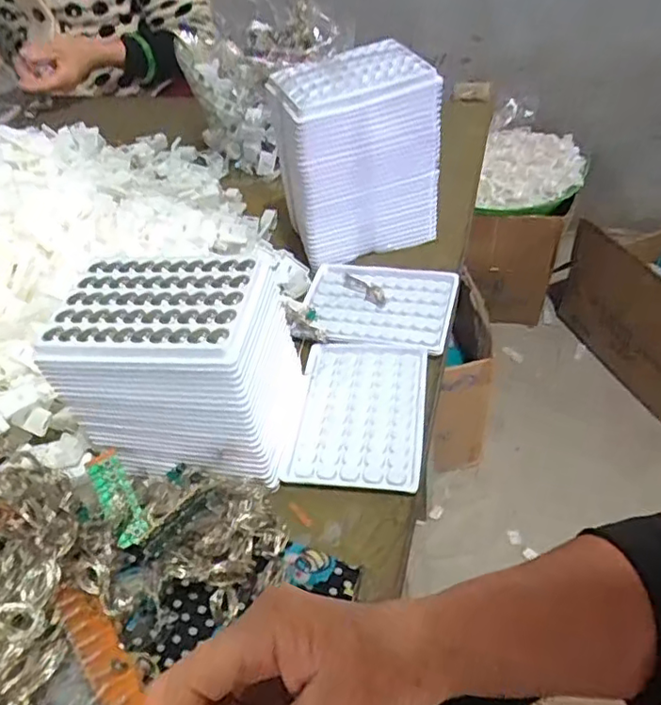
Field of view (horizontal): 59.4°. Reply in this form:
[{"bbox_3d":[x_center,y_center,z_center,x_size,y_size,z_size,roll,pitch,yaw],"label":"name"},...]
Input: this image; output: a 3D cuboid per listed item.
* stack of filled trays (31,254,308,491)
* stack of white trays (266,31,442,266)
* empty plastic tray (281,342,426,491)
[{"bbox_3d":[-0.096,0.012,0.392,0.139,0.118,0.095,3,46,9],"label":"stack of filled trays"},{"bbox_3d":[0.021,-0.182,0.542,0.137,0.152,0.091,-19,47,-10],"label":"stack of white trays"},{"bbox_3d":[0.023,0.040,0.432,0.091,0.010,0.130,2,47,10],"label":"empty plastic tray"}]

